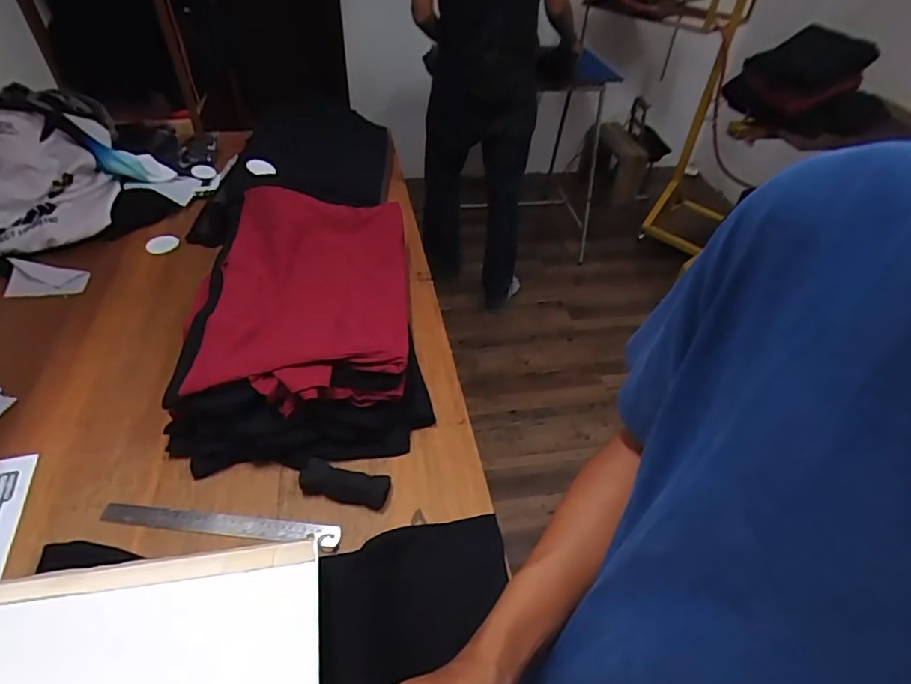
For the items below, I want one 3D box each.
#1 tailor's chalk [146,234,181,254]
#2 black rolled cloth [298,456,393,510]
[{"bbox_3d":[-0.628,-0.210,1.137,0.068,0.008,0.036,-40,101,-38],"label":"tailor's chalk"},{"bbox_3d":[-0.160,0.206,0.764,0.126,0.028,0.048,12,45,8],"label":"black rolled cloth"}]

